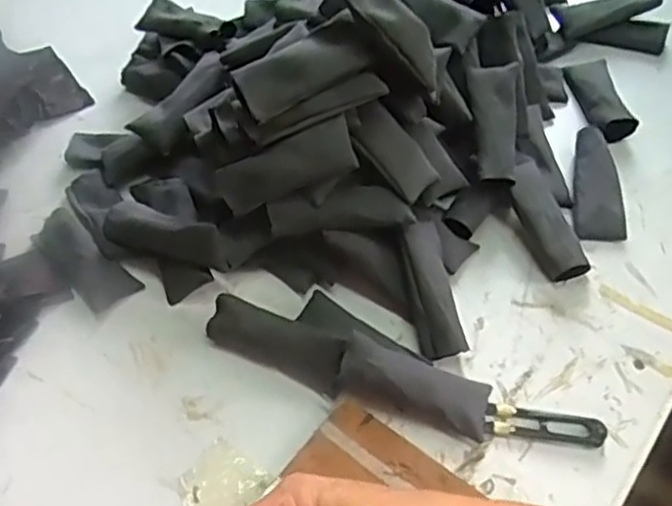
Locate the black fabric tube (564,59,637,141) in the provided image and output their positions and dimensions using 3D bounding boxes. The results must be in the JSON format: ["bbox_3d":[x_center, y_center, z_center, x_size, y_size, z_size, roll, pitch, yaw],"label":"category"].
[{"bbox_3d":[0.245,-0.144,0.646,0.039,0.023,0.109,-5,53,-2],"label":"black fabric tube"}]

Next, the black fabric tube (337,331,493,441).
[{"bbox_3d":[0.053,0.090,0.466,0.102,0.024,0.036,21,55,-3],"label":"black fabric tube"}]

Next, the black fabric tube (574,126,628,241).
[{"bbox_3d":[0.217,-0.058,0.581,0.038,0.025,0.107,5,53,6],"label":"black fabric tube"}]

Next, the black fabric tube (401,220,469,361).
[{"bbox_3d":[0.070,0.025,0.510,0.032,0.023,0.102,-9,73,-4],"label":"black fabric tube"}]

